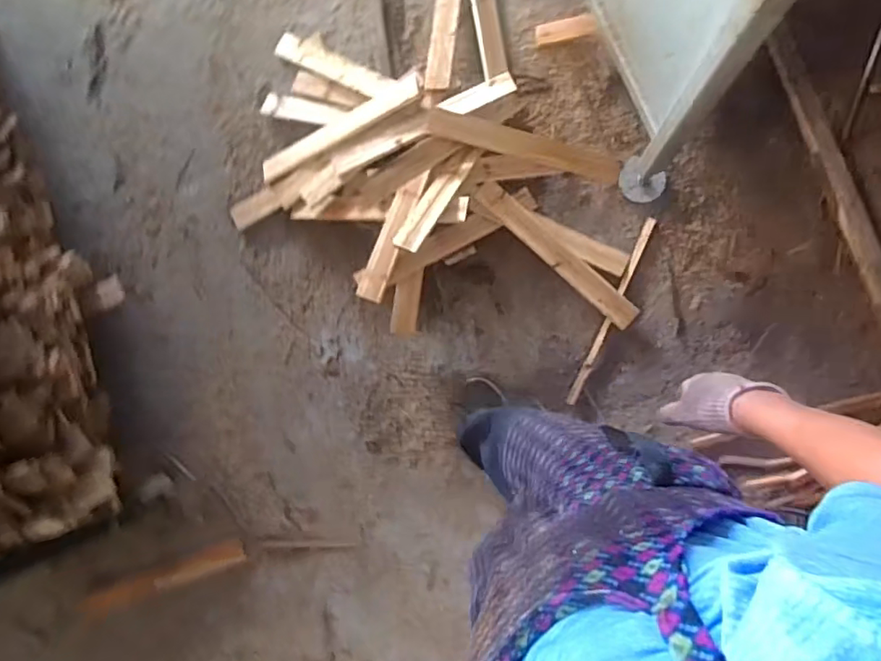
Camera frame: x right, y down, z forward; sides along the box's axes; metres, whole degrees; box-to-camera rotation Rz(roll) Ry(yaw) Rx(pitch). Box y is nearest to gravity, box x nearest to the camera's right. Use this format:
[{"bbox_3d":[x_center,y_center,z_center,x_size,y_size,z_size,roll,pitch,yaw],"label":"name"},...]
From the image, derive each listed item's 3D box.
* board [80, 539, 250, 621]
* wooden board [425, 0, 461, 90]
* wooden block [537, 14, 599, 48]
[{"bbox_3d":[-0.720,0.651,1.453,0.422,0.036,0.065,-20,88,-6],"label":"board"},{"bbox_3d":[0.017,-0.848,1.457,0.067,0.029,0.488,4,80,9],"label":"wooden board"},{"bbox_3d":[0.332,-0.797,1.462,0.156,0.021,0.053,-12,89,9],"label":"wooden block"}]

